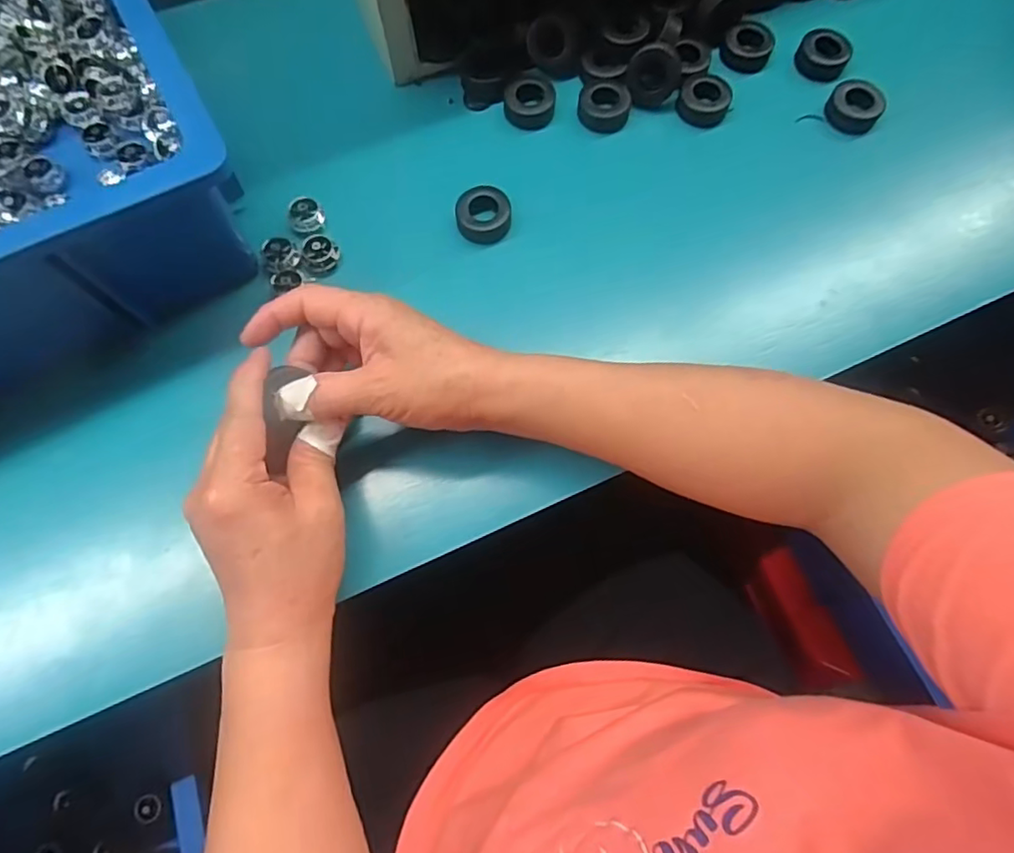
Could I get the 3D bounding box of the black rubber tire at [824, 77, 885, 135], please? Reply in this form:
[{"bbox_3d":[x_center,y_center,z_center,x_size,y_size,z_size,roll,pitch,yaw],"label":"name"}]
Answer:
[{"bbox_3d":[0.259,-0.238,0.444,0.039,0.017,0.044,38,77,8],"label":"black rubber tire"}]

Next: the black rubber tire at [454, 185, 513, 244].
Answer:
[{"bbox_3d":[-0.016,-0.145,0.405,0.037,0.014,0.035,-4,75,-3],"label":"black rubber tire"}]

